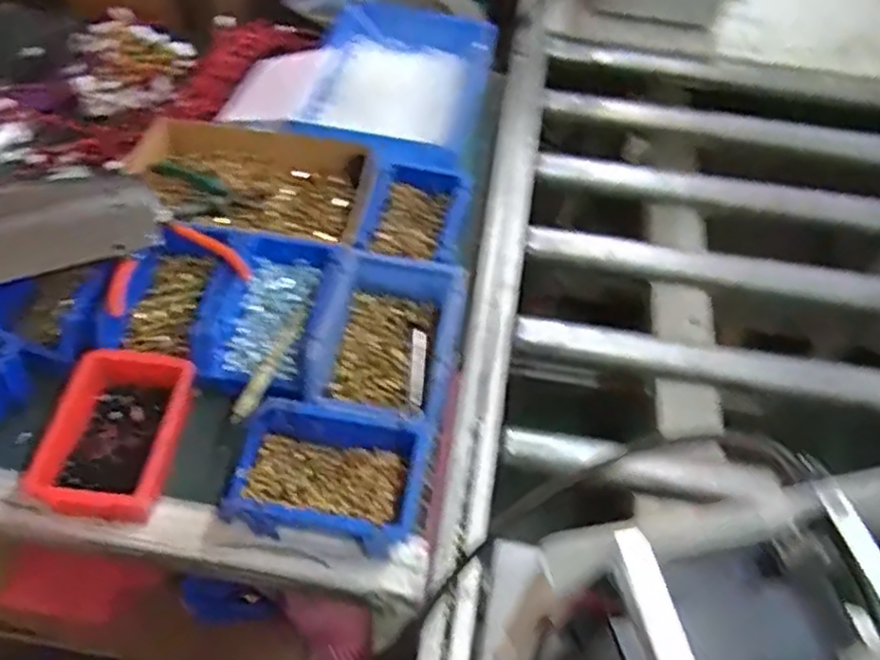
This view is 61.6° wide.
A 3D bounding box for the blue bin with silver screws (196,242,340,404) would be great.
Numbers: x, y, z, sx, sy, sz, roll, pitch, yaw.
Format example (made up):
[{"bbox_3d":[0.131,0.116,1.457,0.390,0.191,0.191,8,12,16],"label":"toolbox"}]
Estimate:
[{"bbox_3d":[-0.167,-0.016,0.718,0.116,0.072,0.177,5,53,0],"label":"blue bin with silver screws"}]

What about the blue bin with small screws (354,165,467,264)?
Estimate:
[{"bbox_3d":[-0.029,-0.119,0.813,0.103,0.056,0.149,11,53,4],"label":"blue bin with small screws"}]

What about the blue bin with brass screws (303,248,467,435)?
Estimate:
[{"bbox_3d":[-0.052,0.010,0.706,0.132,0.067,0.188,8,53,2],"label":"blue bin with brass screws"}]

